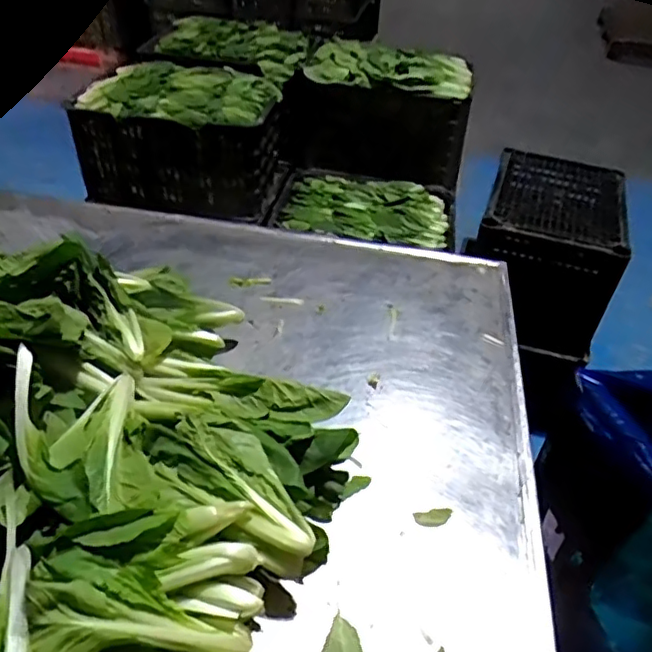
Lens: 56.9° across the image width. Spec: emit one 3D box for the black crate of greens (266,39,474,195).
[{"bbox_3d":[0.132,-0.567,1.582,0.487,0.298,0.271,18,42,16],"label":"black crate of greens"}]

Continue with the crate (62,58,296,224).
[{"bbox_3d":[-0.354,-0.478,1.524,0.458,0.276,0.295,9,40,5],"label":"crate"}]

